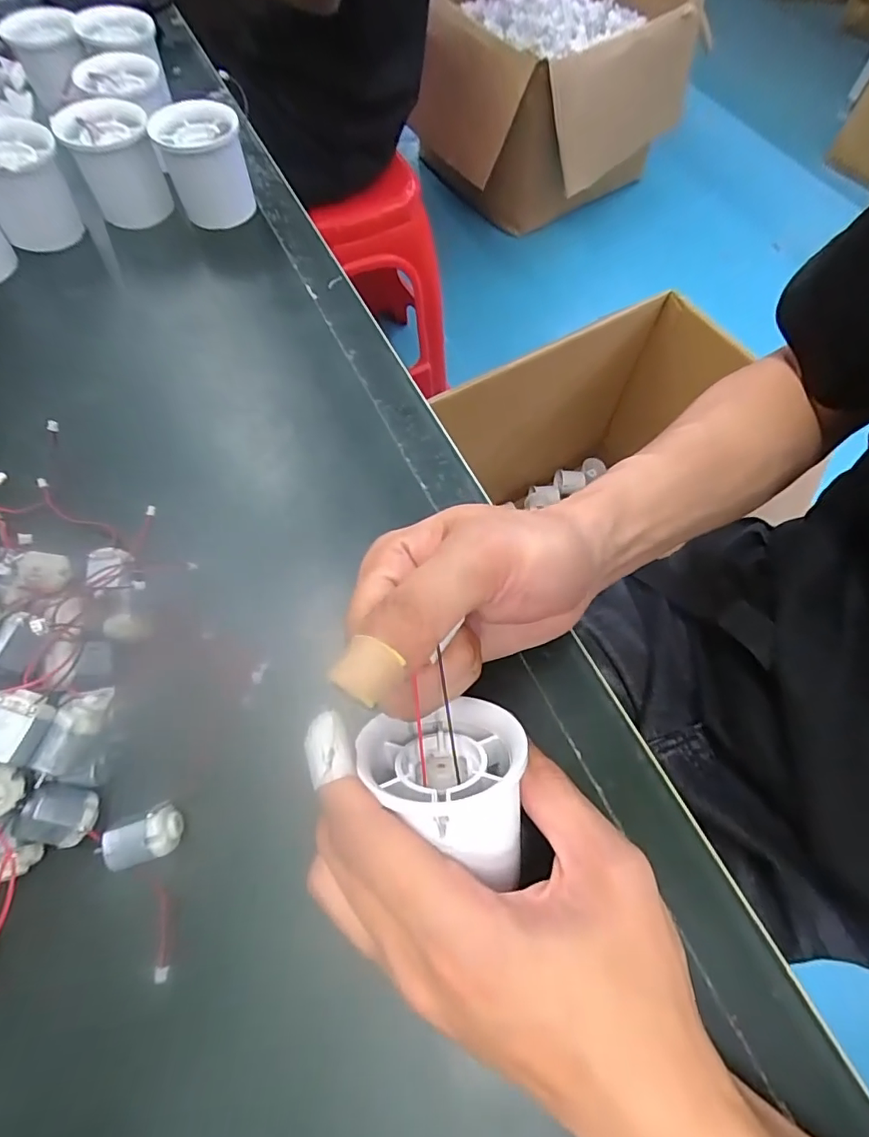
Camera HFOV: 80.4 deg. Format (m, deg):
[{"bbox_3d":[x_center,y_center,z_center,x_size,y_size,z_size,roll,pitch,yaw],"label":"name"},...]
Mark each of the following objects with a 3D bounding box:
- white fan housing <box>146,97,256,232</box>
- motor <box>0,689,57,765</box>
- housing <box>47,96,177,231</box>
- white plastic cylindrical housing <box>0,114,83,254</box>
[{"bbox_3d":[-0.156,-0.276,0.355,0.054,0.055,0.054,-27,68,-13],"label":"white fan housing"},{"bbox_3d":[-0.145,0.054,0.177,0.018,0.013,0.022,28,63,-26],"label":"motor"},{"bbox_3d":[-0.214,-0.273,0.352,0.051,0.057,0.056,-26,68,-13],"label":"housing"},{"bbox_3d":[-0.267,-0.250,0.340,0.056,0.056,0.054,-31,69,-15],"label":"white plastic cylindrical housing"}]

